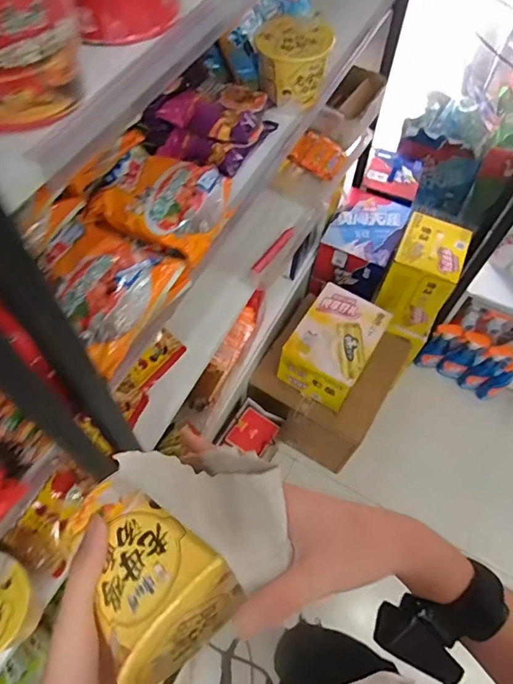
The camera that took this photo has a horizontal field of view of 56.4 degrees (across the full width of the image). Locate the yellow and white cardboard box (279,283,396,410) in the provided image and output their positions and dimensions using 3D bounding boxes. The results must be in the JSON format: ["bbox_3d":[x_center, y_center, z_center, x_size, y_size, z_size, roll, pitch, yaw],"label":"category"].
[{"bbox_3d":[0.220,0.008,1.351,0.203,0.181,0.270,31,63,14],"label":"yellow and white cardboard box"}]

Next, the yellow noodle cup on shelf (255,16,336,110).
[{"bbox_3d":[0.063,-0.491,0.837,0.122,0.092,0.113,9,60,2],"label":"yellow noodle cup on shelf"}]

